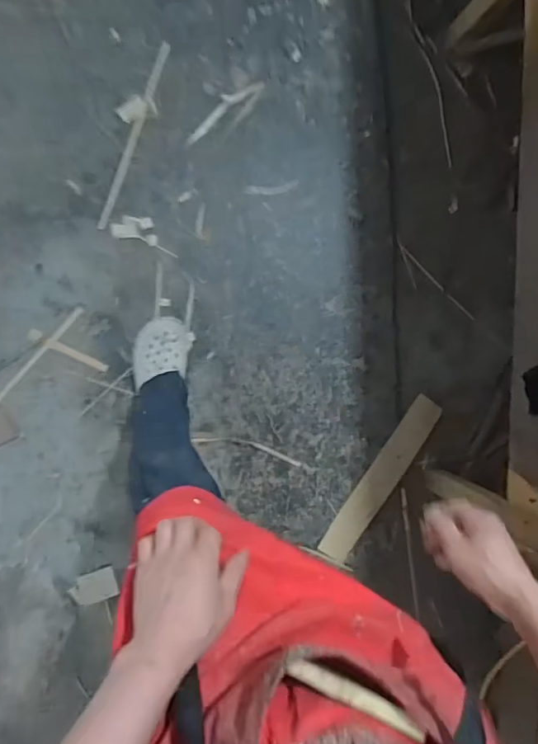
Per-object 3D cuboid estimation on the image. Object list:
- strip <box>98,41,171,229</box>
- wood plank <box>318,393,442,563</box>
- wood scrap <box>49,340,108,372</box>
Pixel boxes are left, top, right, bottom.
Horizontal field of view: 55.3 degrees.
[{"bbox_3d":[-0.284,-0.498,1.082,0.019,0.009,0.408,19,90,-10],"label":"strip"},{"bbox_3d":[0.265,0.250,1.209,0.078,0.013,0.430,35,86,-10],"label":"wood plank"},{"bbox_3d":[-0.402,-0.034,1.086,0.128,0.009,0.016,27,89,-10],"label":"wood scrap"}]

